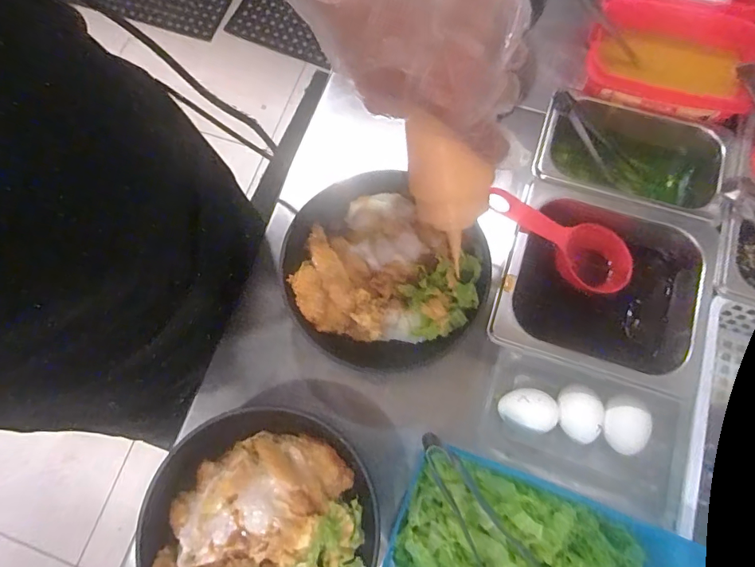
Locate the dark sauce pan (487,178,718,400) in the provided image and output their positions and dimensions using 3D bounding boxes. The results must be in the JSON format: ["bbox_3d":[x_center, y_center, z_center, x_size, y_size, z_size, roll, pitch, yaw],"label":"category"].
[{"bbox_3d":[0.204,0.005,0.431,0.175,0.075,0.161,18,76,7],"label":"dark sauce pan"}]

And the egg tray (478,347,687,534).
[{"bbox_3d":[0.188,0.136,0.421,0.178,0.084,0.099,19,76,7],"label":"egg tray"}]

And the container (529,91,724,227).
[{"bbox_3d":[0.246,-0.120,0.459,0.169,0.070,0.106,19,76,7],"label":"container"}]

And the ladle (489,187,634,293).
[{"bbox_3d":[0.167,-0.042,0.424,0.145,0.027,0.058,29,77,-6],"label":"ladle"}]

